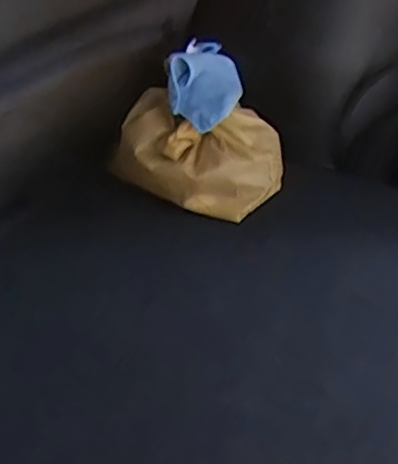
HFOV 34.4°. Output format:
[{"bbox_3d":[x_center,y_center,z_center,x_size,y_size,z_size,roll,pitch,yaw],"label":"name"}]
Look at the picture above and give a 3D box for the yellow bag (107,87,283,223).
[{"bbox_3d":[-0.010,-0.125,1.028,0.267,0.127,0.142,18,44,28],"label":"yellow bag"}]

